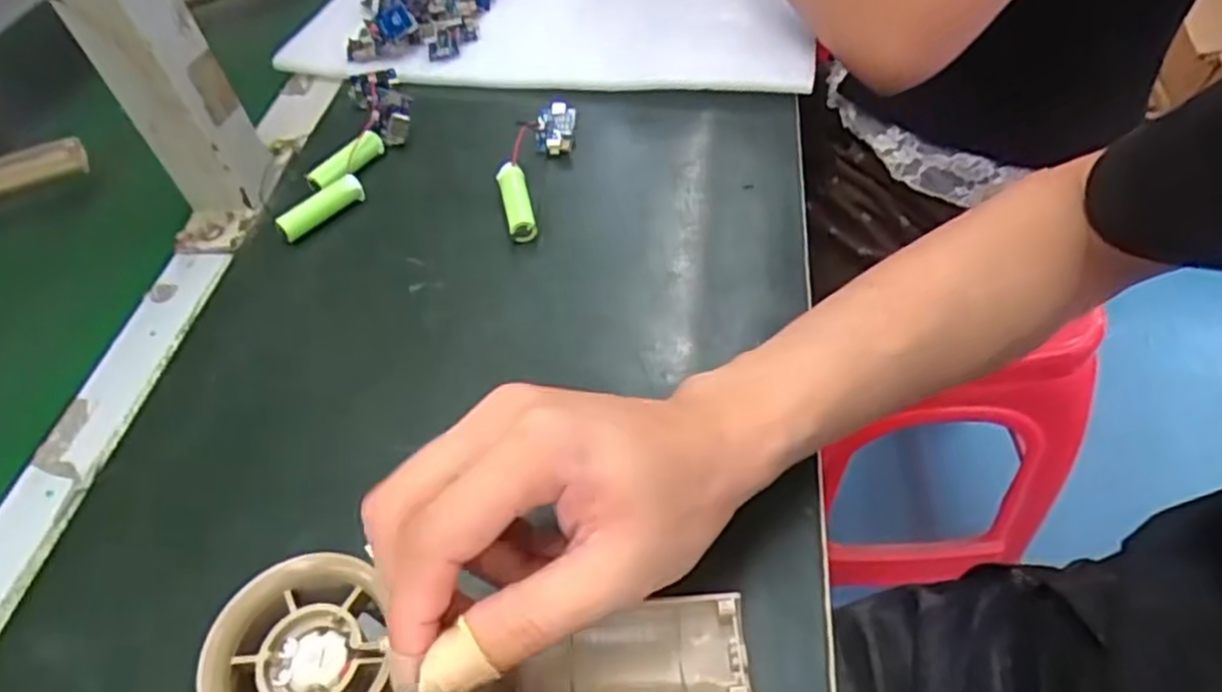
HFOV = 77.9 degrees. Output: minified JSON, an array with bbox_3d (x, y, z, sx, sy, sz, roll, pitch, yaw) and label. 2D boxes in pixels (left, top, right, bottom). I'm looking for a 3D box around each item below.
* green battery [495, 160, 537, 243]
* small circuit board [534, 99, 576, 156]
[{"bbox_3d":[-0.051,-0.079,0.408,0.015,0.016,0.053,-13,51,-5],"label":"green battery"},{"bbox_3d":[-0.033,-0.130,0.447,0.023,0.017,0.028,0,51,5],"label":"small circuit board"}]

